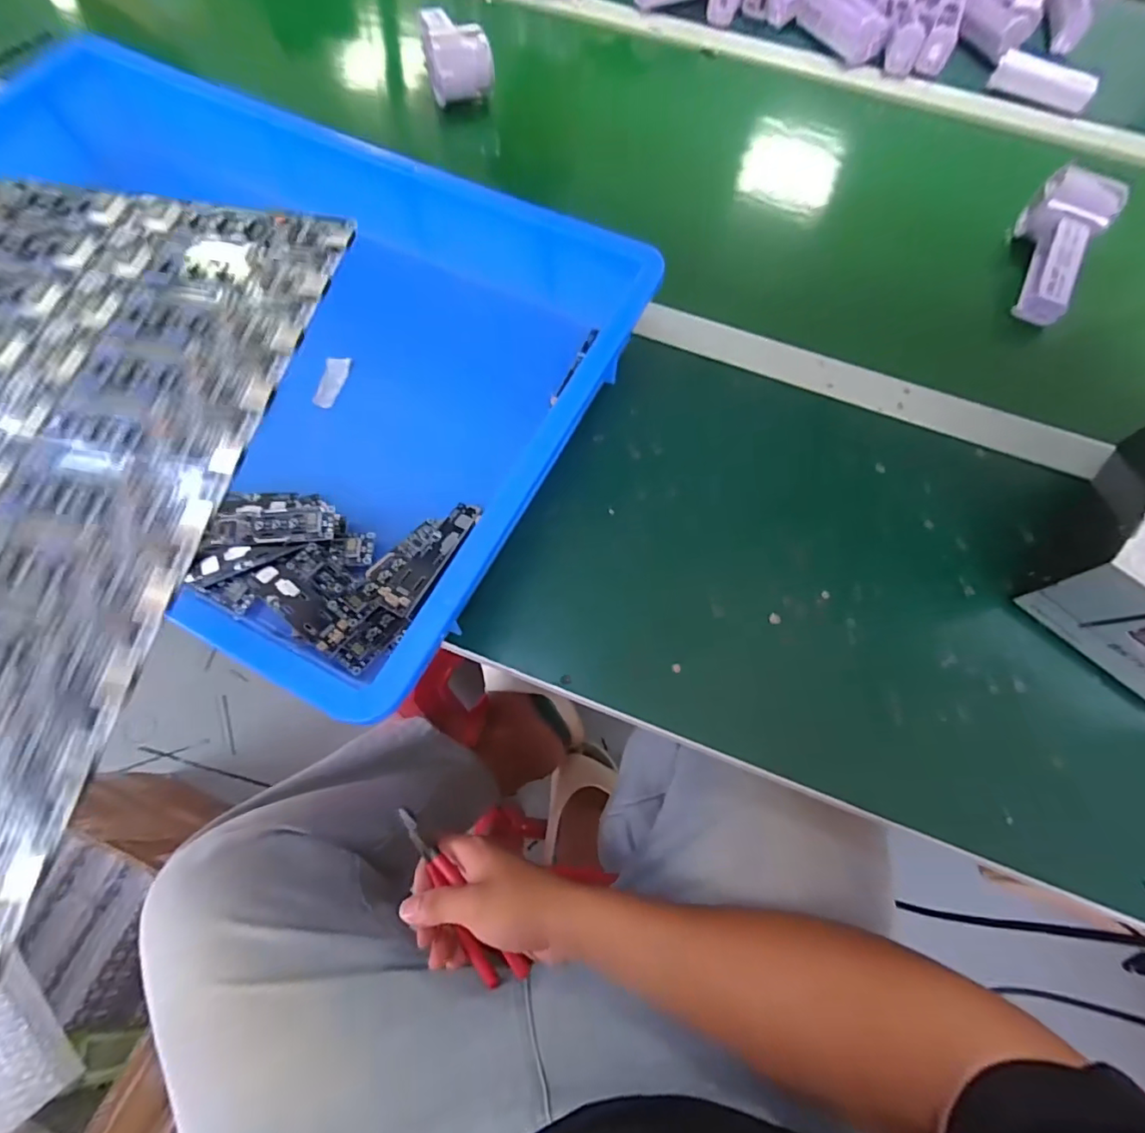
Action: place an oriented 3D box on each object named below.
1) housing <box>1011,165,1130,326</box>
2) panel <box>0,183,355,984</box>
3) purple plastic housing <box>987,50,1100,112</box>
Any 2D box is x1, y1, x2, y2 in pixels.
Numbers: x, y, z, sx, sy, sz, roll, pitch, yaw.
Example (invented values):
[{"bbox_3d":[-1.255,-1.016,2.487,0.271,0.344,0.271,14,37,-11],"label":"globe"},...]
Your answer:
[{"bbox_3d":[0.434,-0.275,0.485,0.051,0.062,0.141,18,83,5],"label":"housing"},{"bbox_3d":[-0.195,-0.029,0.175,0.179,0.006,0.250,12,72,7],"label":"panel"},{"bbox_3d":[0.513,-0.528,0.592,0.100,0.025,0.033,34,72,11],"label":"purple plastic housing"}]

